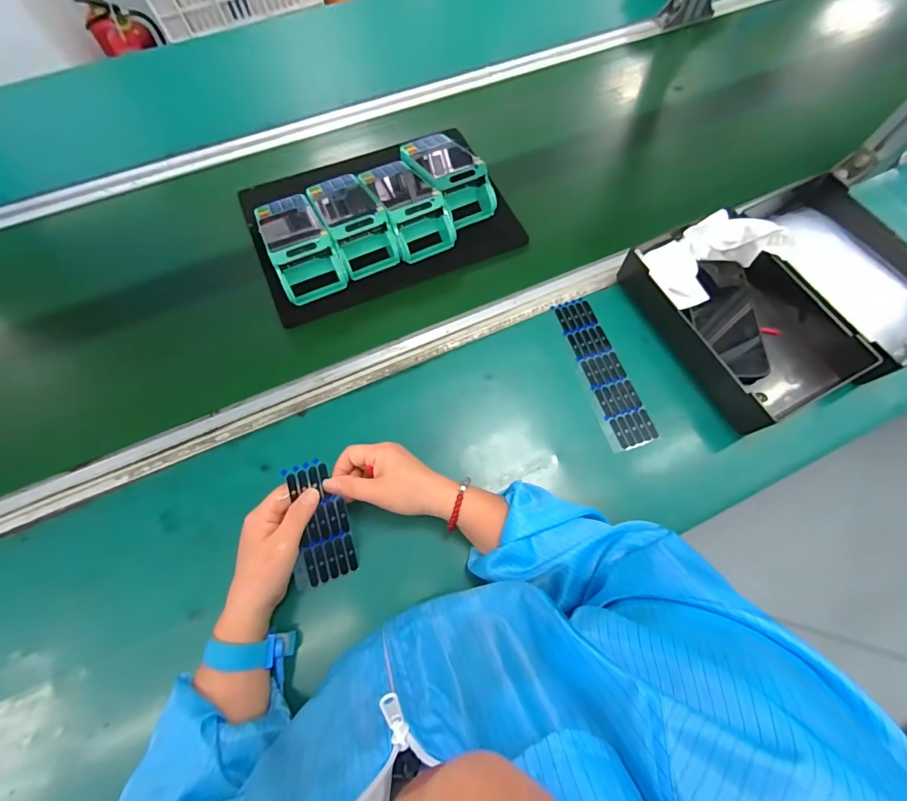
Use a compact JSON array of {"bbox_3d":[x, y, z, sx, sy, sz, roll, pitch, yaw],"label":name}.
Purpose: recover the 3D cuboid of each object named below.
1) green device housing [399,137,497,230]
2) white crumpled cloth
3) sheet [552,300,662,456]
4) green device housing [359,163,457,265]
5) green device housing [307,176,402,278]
[{"bbox_3d":[-0.009,-0.329,0.585,0.084,0.053,0.168,-24,71,-10],"label":"green device housing"},{"bbox_3d":[0.325,-0.180,0.526,0.149,0.067,0.084,-27,72,-11],"label":"white crumpled cloth"},{"bbox_3d":[0.178,-0.038,0.505,0.053,0.005,0.198,-15,70,-7],"label":"sheet"},{"bbox_3d":[-0.065,-0.270,0.568,0.076,0.071,0.165,-24,71,-10],"label":"green device housing"},{"bbox_3d":[-0.137,-0.243,0.556,0.075,0.068,0.165,-22,71,-9],"label":"green device housing"}]

